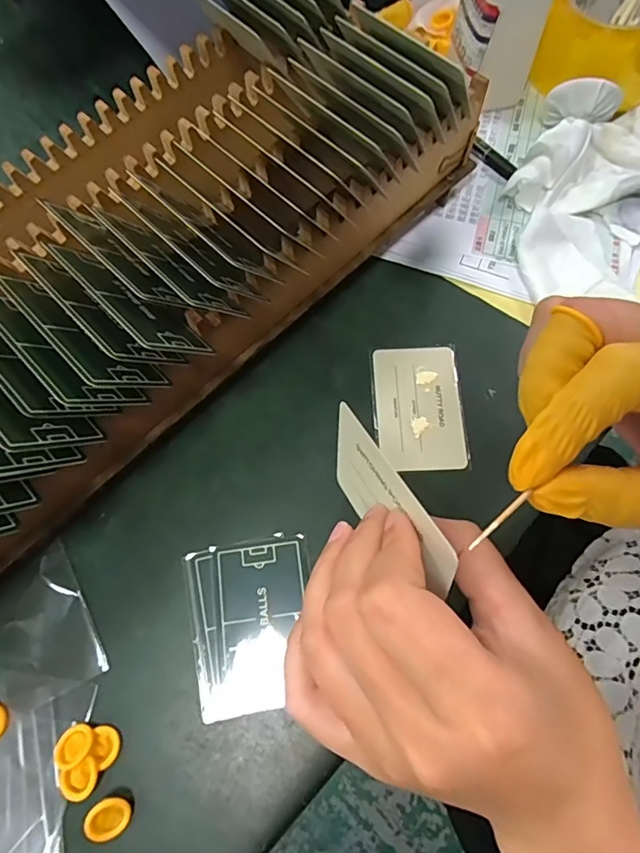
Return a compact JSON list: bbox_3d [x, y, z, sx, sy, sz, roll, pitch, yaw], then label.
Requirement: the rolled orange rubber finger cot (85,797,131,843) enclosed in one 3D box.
[{"bbox_3d":[-0.105,0.195,0.244,0.021,0.004,0.018,-15,92,-28],"label":"rolled orange rubber finger cot"}]

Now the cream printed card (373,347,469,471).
[{"bbox_3d":[0.064,-0.013,0.319,0.054,0.004,0.084,-2,70,0],"label":"cream printed card"}]

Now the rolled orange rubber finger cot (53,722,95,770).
[{"bbox_3d":[-0.128,0.166,0.255,0.018,0.004,0.020,19,53,18],"label":"rolled orange rubber finger cot"}]

